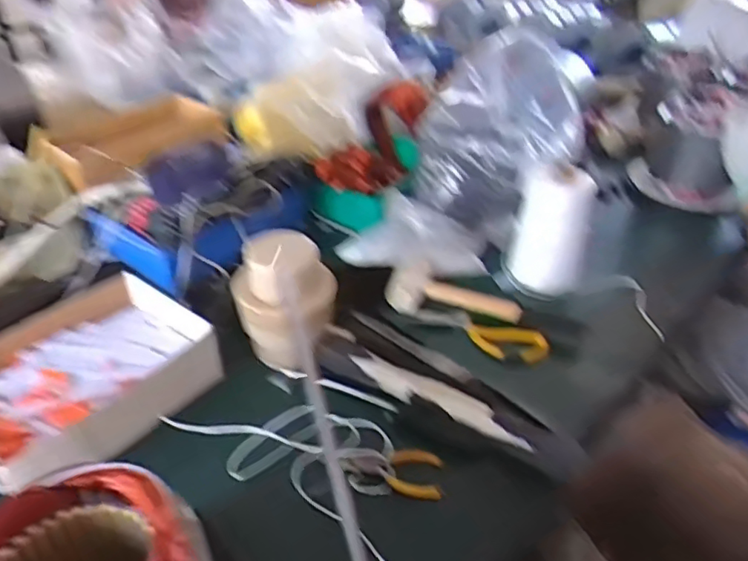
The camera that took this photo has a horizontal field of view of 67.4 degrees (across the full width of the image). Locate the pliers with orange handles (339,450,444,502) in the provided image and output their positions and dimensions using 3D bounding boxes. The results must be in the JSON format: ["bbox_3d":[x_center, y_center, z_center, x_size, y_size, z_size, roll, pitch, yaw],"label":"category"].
[{"bbox_3d":[0.018,0.194,0.570,0.101,0.012,0.048,4,37,4],"label":"pliers with orange handles"}]

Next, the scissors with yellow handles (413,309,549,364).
[{"bbox_3d":[0.139,0.069,0.728,0.172,0.020,0.050,13,38,15],"label":"scissors with yellow handles"}]

